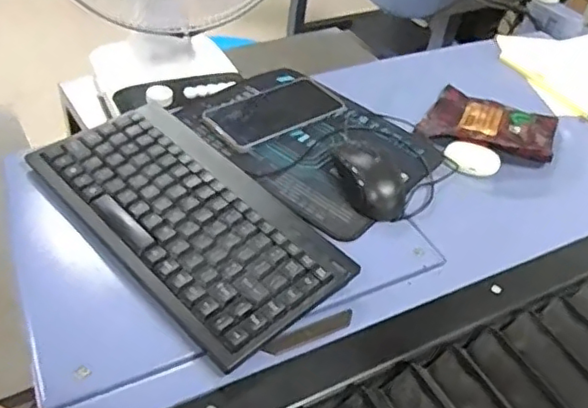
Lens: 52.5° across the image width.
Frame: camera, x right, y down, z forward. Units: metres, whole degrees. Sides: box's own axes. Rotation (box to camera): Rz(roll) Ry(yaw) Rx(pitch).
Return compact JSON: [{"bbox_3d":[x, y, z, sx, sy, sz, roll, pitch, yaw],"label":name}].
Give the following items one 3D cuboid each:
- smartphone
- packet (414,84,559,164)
[{"bbox_3d":[-0.021,-0.106,0.689,0.159,0.007,0.082,-26,53,-29],"label":"smartphone"},{"bbox_3d":[0.248,-0.103,0.762,0.161,0.025,0.118,17,45,10],"label":"packet"}]

